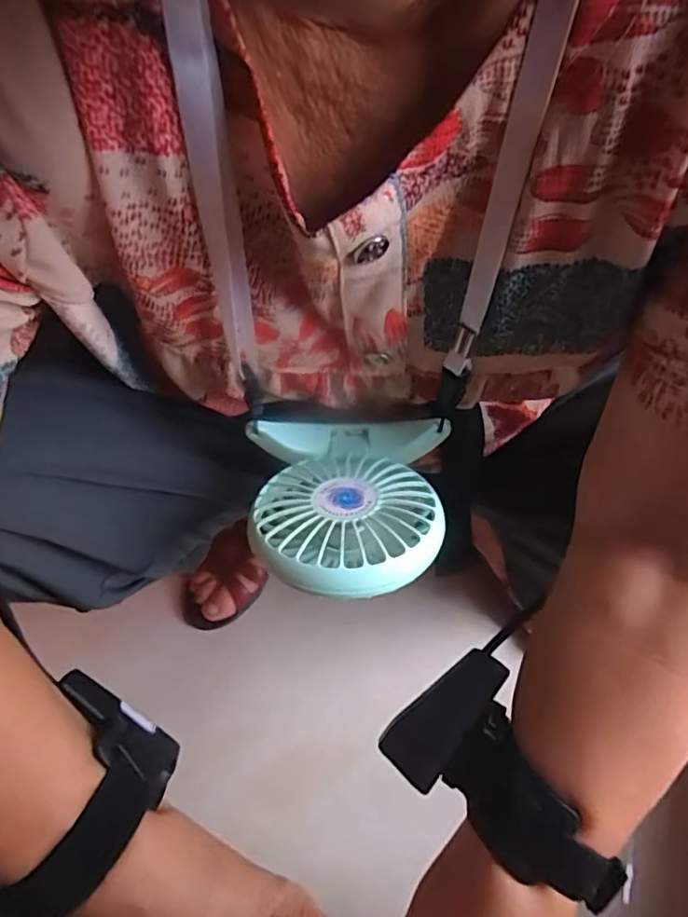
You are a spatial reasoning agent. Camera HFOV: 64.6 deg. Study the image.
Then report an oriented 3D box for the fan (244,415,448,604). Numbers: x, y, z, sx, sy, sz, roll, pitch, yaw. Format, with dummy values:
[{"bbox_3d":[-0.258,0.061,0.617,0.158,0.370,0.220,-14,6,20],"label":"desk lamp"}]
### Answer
[{"bbox_3d":[-0.001,0.018,0.241,0.084,0.032,0.098,5,50,0],"label":"fan"}]

